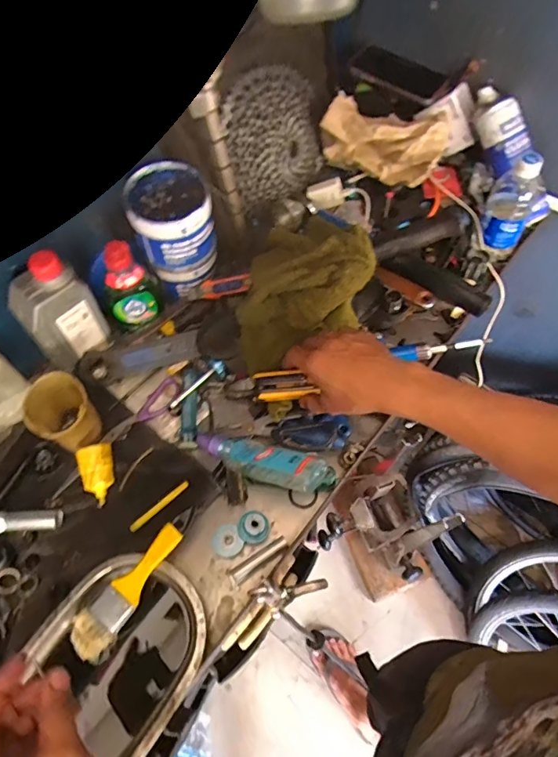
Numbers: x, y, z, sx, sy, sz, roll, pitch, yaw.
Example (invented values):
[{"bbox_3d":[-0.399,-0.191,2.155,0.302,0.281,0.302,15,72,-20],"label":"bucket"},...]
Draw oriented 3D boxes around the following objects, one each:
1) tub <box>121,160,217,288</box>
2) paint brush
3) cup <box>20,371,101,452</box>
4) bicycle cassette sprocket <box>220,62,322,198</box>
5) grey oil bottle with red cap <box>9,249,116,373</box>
[{"bbox_3d":[-0.136,-0.194,0.600,0.095,0.133,0.096,0,62,-1],"label":"tub"},{"bbox_3d":[-0.157,0.221,0.476,0.044,0.012,0.149,35,79,16],"label":"paint brush"},{"bbox_3d":[-0.253,0.046,0.540,0.061,0.096,0.069,30,65,14],"label":"cup"},{"bbox_3d":[0.000,-0.341,0.636,0.153,0.163,0.043,-36,38,-19],"label":"bicycle cassette sprocket"},{"bbox_3d":[-0.271,-0.079,0.557,0.050,0.163,0.084,35,67,16],"label":"grey oil bottle with red cap"}]

